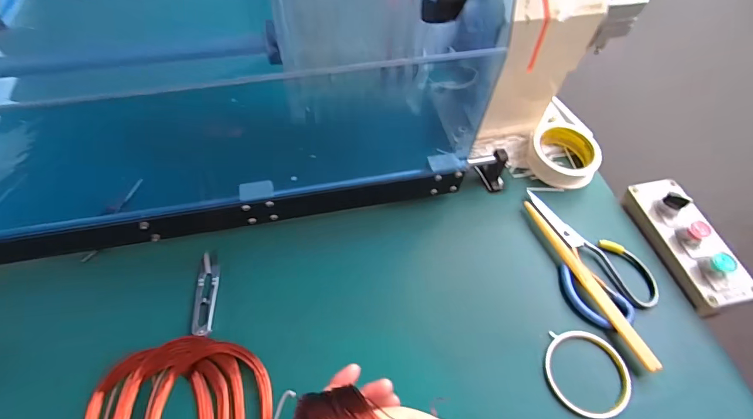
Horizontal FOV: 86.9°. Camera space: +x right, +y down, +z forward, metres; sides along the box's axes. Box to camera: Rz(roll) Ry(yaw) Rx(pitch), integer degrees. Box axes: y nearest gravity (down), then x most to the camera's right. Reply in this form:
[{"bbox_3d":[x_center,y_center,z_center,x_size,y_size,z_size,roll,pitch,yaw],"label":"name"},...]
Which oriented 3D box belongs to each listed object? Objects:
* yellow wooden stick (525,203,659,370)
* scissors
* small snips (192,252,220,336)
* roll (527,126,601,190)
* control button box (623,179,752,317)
[{"bbox_3d":[0.248,0.079,0.472,0.018,0.007,0.227,-18,59,-14],"label":"yellow wooden stick"},{"bbox_3d":[0.257,0.050,0.500,0.116,0.009,0.186,-25,61,-18],"label":"scissors"},{"bbox_3d":[-0.194,0.095,0.458,0.023,0.018,0.103,-6,57,-7],"label":"small snips"},{"bbox_3d":[0.270,-0.081,0.570,0.097,0.028,0.098,1,57,-2],"label":"roll"},{"bbox_3d":[0.394,0.035,0.503,0.069,0.043,0.175,-9,58,-9],"label":"control button box"}]

